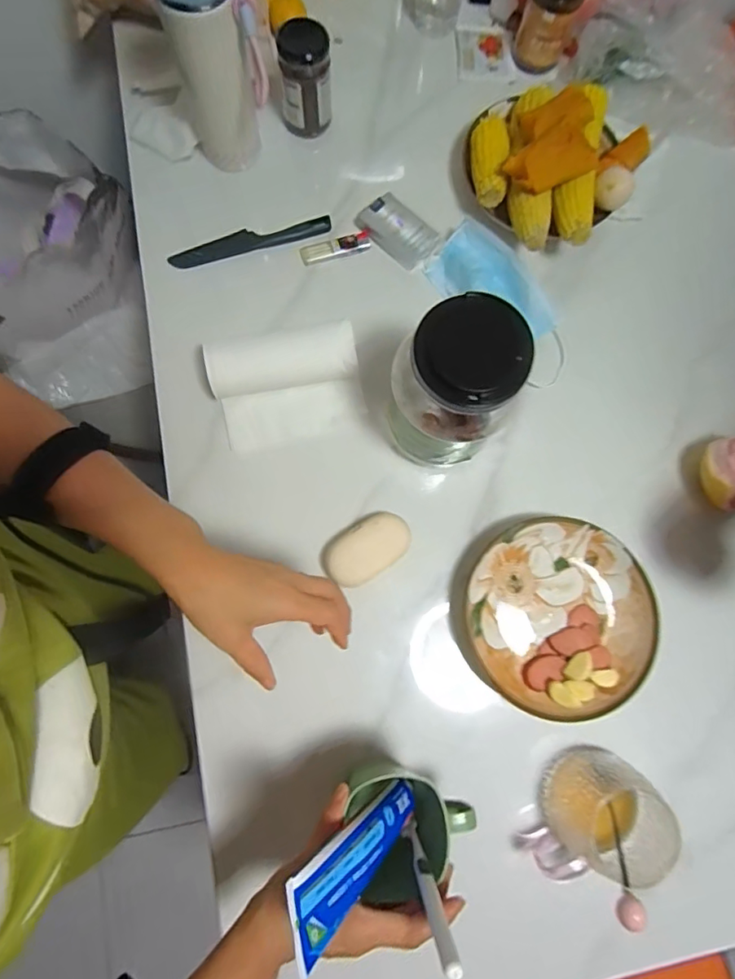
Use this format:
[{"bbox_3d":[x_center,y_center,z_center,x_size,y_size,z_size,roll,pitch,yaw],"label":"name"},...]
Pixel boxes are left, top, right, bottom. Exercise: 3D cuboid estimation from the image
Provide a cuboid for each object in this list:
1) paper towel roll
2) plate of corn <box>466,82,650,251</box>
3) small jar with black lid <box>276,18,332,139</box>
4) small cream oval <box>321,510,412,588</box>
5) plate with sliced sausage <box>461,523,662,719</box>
[{"bbox_3d":[-0.091,-0.120,0.561,0.163,0.052,0.115,-11,79,-5],"label":"paper towel roll"},{"bbox_3d":[0.212,-0.391,0.598,0.200,0.095,0.212,0,79,-2],"label":"plate of corn"},{"bbox_3d":[-0.073,-0.481,0.601,0.057,0.108,0.051,-2,79,-3],"label":"small jar with black lid"},{"bbox_3d":[-0.001,0.064,0.539,0.095,0.032,0.057,-31,81,-8],"label":"small cream oval"},{"bbox_3d":[0.201,0.132,0.531,0.187,0.034,0.192,0,79,-2],"label":"plate with sliced sausage"}]

